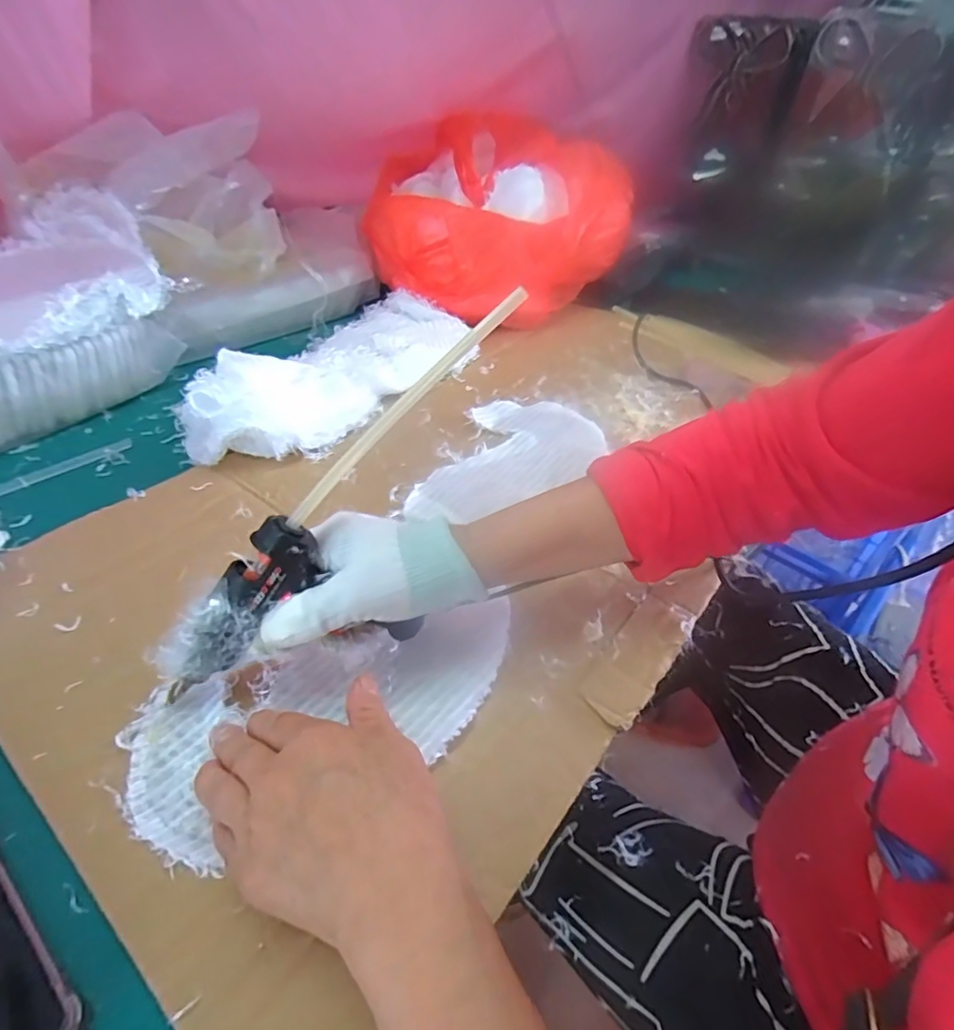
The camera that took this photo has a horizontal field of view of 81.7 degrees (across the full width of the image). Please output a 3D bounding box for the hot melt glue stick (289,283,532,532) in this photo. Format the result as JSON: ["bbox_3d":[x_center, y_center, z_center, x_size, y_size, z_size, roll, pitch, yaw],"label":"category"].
[{"bbox_3d":[-0.037,-0.053,0.273,0.161,0.010,0.005,-43,48,5],"label":"hot melt glue stick"}]

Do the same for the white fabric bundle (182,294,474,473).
[{"bbox_3d":[-0.151,-0.174,0.593,0.163,0.061,0.373,20,44,20],"label":"white fabric bundle"}]

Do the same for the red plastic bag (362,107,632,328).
[{"bbox_3d":[0.031,-0.425,0.795,0.342,0.188,0.364,32,49,31],"label":"red plastic bag"}]

